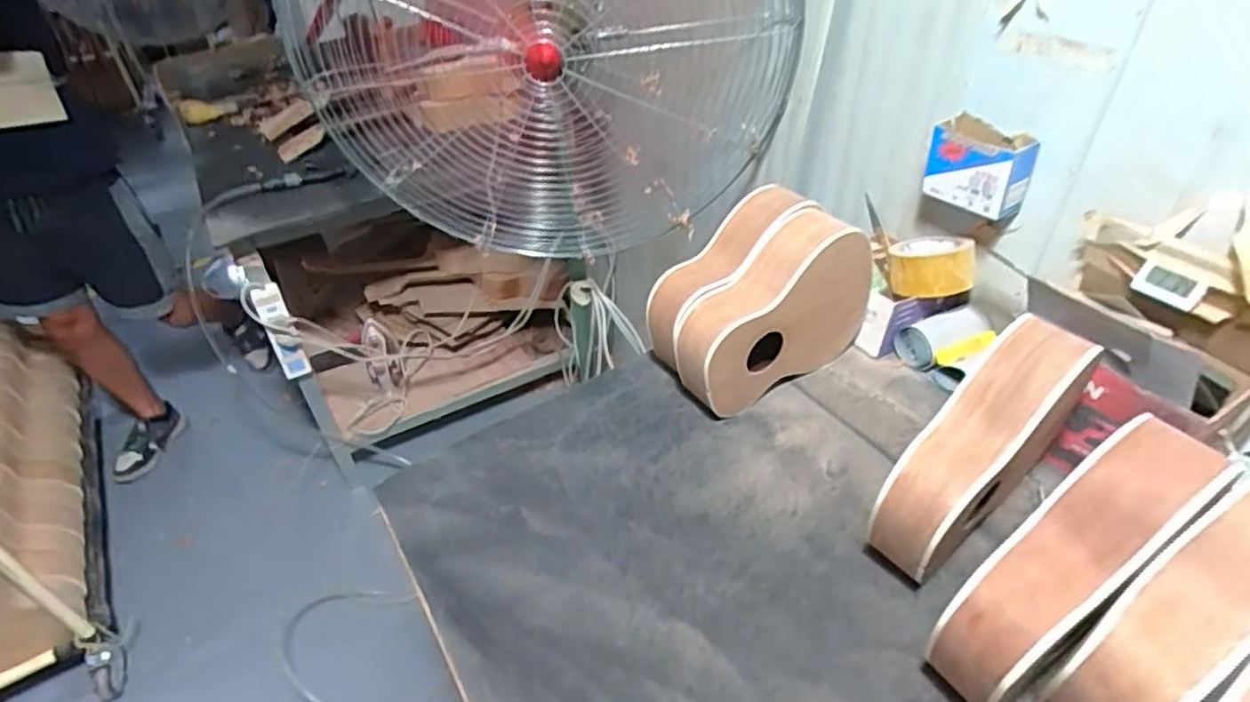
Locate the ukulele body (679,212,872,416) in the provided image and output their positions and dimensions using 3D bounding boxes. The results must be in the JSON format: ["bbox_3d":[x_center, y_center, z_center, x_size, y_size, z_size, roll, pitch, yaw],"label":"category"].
[{"bbox_3d":[0.183,-0.047,0.823,0.273,0.208,0.080,-25,45,-23],"label":"ukulele body"}]

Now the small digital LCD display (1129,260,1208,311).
[{"bbox_3d":[0.553,-0.066,0.672,0.011,0.033,0.058,-30,47,-27],"label":"small digital LCD display"}]

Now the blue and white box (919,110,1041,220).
[{"bbox_3d":[0.433,-0.224,0.814,0.066,0.087,0.109,-19,43,-17],"label":"blue and white box"}]

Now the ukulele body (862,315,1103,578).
[{"bbox_3d":[0.339,0.102,0.636,0.267,0.210,0.078,-29,47,-27],"label":"ukulele body"}]

